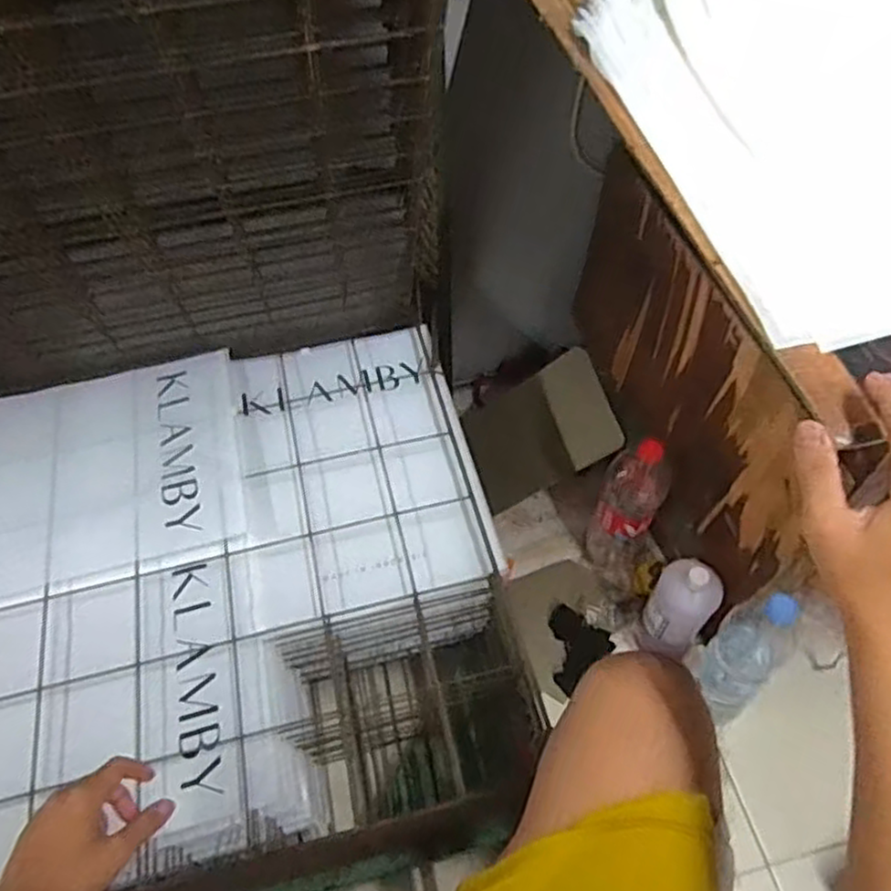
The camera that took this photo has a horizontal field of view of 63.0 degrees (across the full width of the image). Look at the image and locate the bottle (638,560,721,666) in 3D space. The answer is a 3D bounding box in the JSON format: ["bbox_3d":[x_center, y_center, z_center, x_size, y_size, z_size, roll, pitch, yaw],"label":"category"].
[{"bbox_3d":[0.327,0.233,1.028,0.083,0.196,0.079,27,61,19],"label":"bottle"}]

